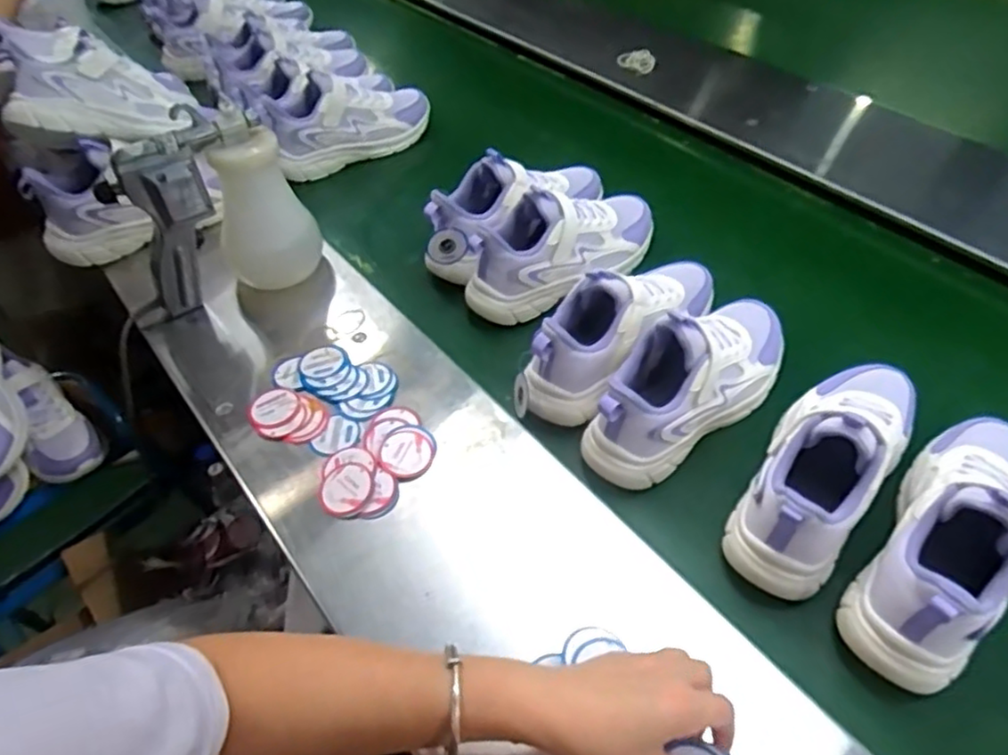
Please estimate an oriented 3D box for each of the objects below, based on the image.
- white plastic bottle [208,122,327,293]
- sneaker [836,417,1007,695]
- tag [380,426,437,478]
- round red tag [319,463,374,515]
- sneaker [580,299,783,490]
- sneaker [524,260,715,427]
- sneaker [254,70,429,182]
[{"bbox_3d":[-0.264,-0.182,0.730,0.085,0.168,0.090,6,52,7],"label":"white plastic bottle"},{"bbox_3d":[0.361,0.116,0.504,0.101,0.120,0.245,33,60,25],"label":"sneaker"},{"bbox_3d":[-0.090,0.068,0.604,0.050,0.008,0.046,-2,51,3],"label":"tag"},{"bbox_3d":[-0.139,0.098,0.580,0.045,0.004,0.048,-2,55,3],"label":"round red tag"},{"bbox_3d":[0.182,-0.007,0.618,0.257,0.113,0.094,-32,57,-21],"label":"sneaker"},{"bbox_3d":[0.116,-0.066,0.665,0.256,0.102,0.095,-38,59,-24],"label":"sneaker"},{"bbox_3d":[-0.230,-0.387,0.980,0.256,0.114,0.087,-26,54,-16],"label":"sneaker"}]

